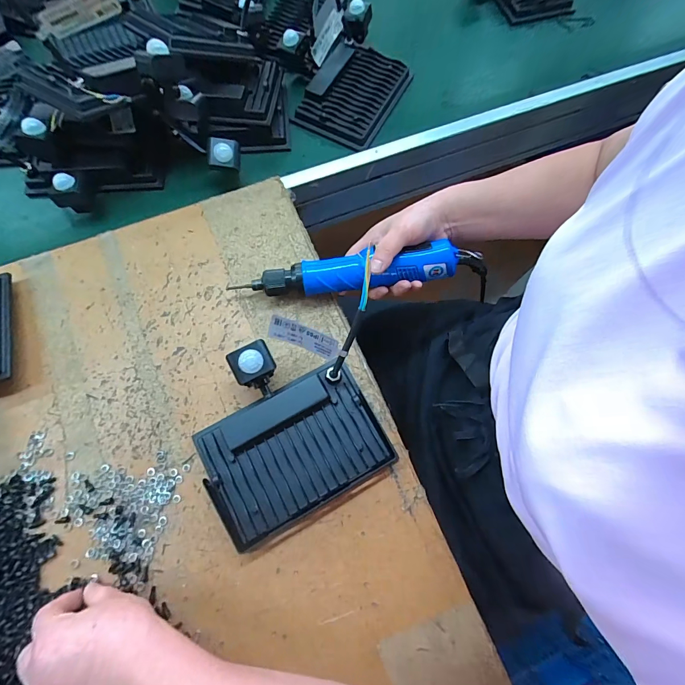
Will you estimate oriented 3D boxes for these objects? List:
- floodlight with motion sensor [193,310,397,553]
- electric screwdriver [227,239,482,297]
[{"bbox_3d":[-0.048,0.084,0.364,0.200,0.056,0.172,-24,76,-8],"label":"floodlight with motion sensor"},{"bbox_3d":[0.015,-0.081,0.418,0.282,0.046,0.043,-7,73,-1],"label":"electric screwdriver"}]

